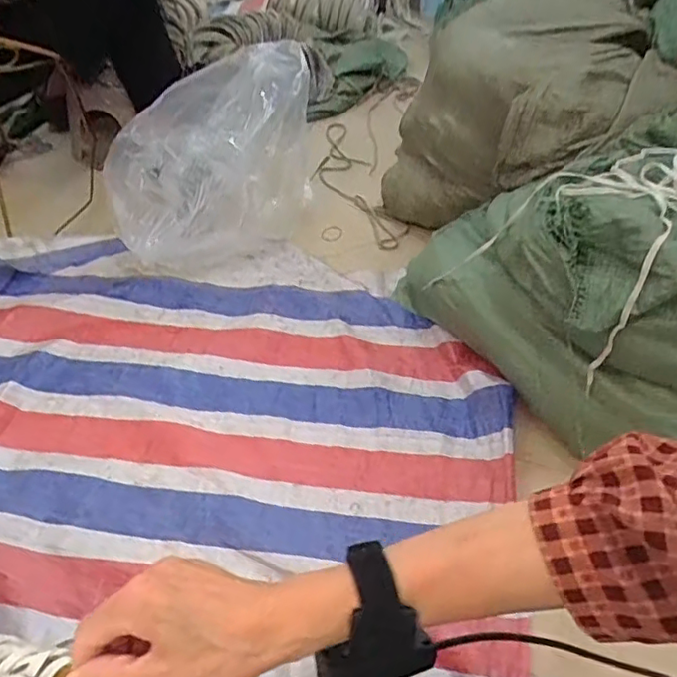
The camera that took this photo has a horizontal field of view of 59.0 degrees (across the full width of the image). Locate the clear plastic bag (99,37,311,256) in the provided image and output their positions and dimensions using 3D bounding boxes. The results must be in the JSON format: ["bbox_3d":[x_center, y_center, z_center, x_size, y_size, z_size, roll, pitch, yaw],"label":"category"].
[{"bbox_3d":[-0.254,-0.350,1.200,0.391,0.339,0.287,-3,46,-4],"label":"clear plastic bag"}]

